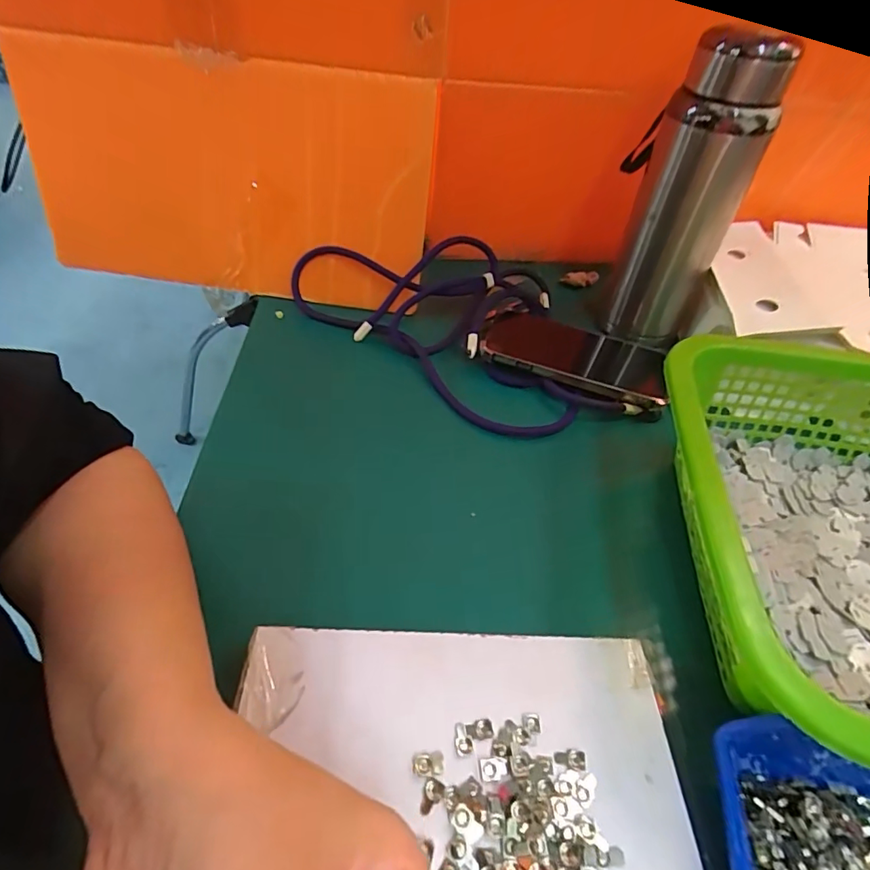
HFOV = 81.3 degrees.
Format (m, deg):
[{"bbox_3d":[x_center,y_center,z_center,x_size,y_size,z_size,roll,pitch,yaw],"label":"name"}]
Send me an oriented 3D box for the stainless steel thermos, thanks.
[{"bbox_3d":[0.209,-0.197,0.432,0.072,0.229,0.079,2,47,-4],"label":"stainless steel thermos"}]

